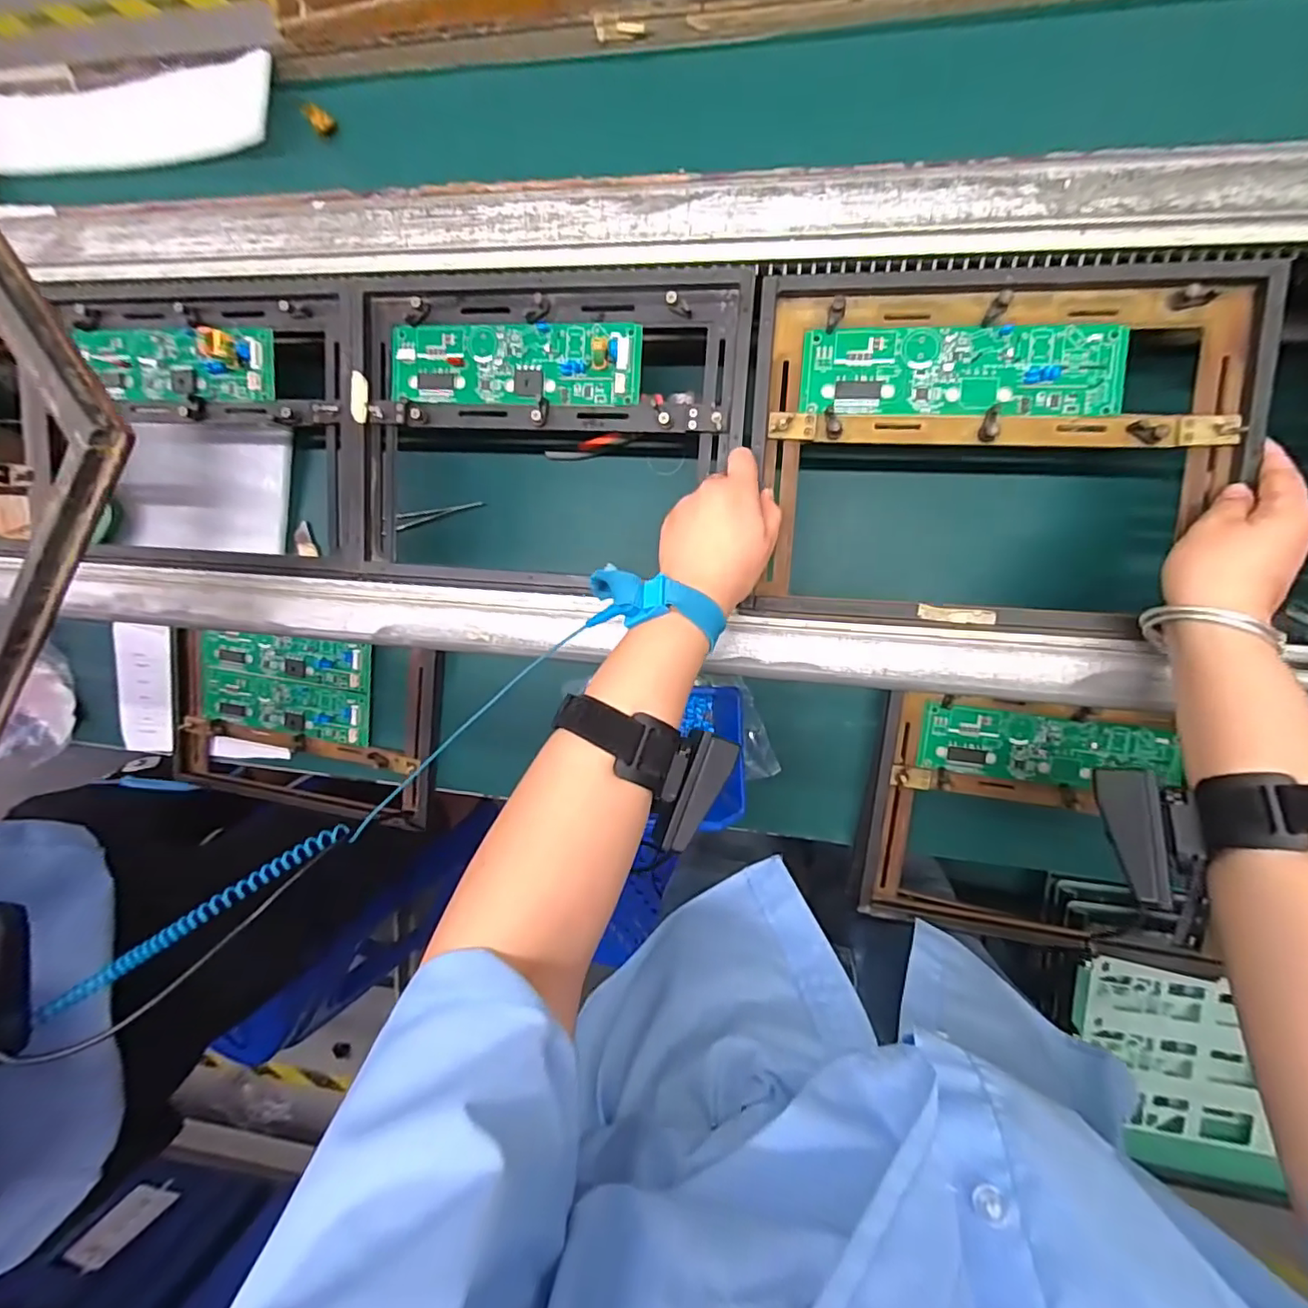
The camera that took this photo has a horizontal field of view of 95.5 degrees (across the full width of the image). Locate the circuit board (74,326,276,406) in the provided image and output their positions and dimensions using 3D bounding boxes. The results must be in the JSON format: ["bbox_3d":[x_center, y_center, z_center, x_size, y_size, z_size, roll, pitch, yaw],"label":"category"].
[{"bbox_3d":[-0.407,-0.242,0.500,0.189,0.024,0.060,6,89,9],"label":"circuit board"}]

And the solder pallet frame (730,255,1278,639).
[{"bbox_3d":[0.215,-0.133,0.383,0.289,0.034,0.227,4,88,9],"label":"solder pallet frame"}]

